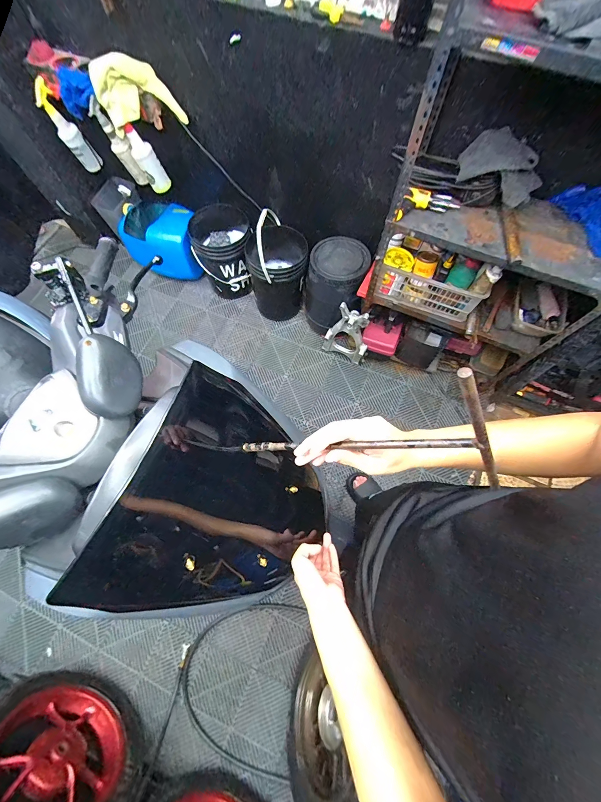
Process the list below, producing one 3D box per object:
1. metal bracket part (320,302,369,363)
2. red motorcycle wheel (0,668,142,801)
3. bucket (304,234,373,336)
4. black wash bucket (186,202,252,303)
[{"bbox_3d":[0.230,-0.321,1.467,0.217,0.361,0.090,26,72,9],"label":"metal bracket part"},{"bbox_3d":[-0.728,1.060,0.878,0.507,0.472,0.143,35,74,12],"label":"red motorcycle wheel"},{"bbox_3d":[0.160,-0.537,1.515,0.269,0.440,0.277,0,70,0],"label":"bucket"},{"bbox_3d":[-0.405,-0.791,1.638,0.310,0.361,0.348,-12,71,-4],"label":"black wash bucket"}]

